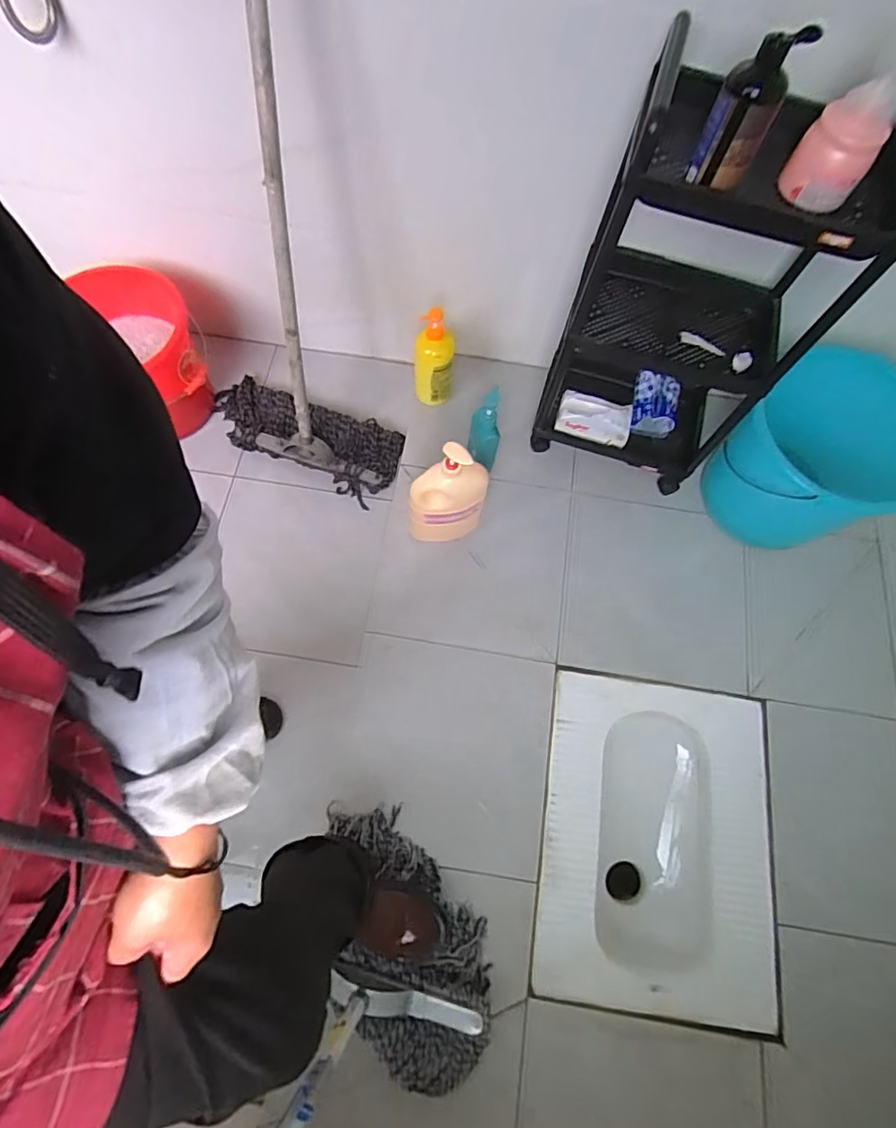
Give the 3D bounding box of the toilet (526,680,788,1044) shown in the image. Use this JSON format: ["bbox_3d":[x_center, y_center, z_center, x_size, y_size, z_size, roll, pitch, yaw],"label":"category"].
[{"bbox_3d":[0.390,0.525,1.070,0.421,0.155,0.546,9,70,1],"label":"toilet"}]

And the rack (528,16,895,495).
[{"bbox_3d":[0.421,-0.450,0.941,0.372,0.694,0.262,18,70,4],"label":"rack"}]

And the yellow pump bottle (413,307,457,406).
[{"bbox_3d":[-0.032,-0.451,1.209,0.084,0.203,0.079,0,70,-2],"label":"yellow pump bottle"}]

